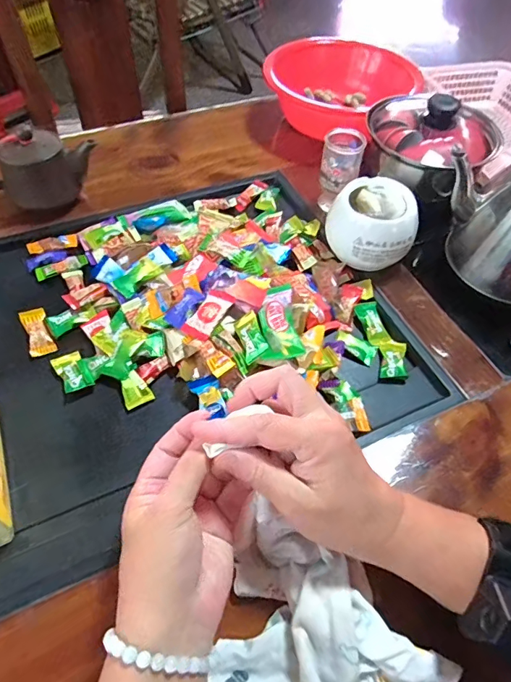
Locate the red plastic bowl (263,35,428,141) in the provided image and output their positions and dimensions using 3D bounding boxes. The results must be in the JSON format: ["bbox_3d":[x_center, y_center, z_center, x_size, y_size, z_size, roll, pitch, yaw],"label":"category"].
[{"bbox_3d":[0.132,-0.381,0.668,0.180,0.097,0.188,38,61,21],"label":"red plastic bowl"}]

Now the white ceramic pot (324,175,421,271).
[{"bbox_3d":[0.132,-0.124,0.501,0.091,0.077,0.083,2,55,-2],"label":"white ceramic pot"}]

